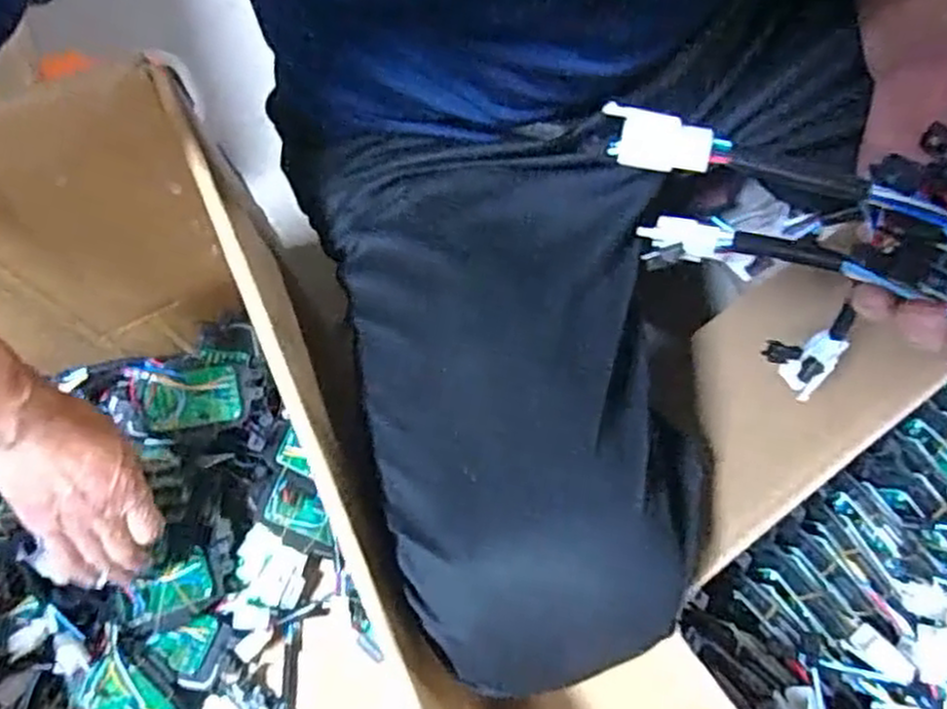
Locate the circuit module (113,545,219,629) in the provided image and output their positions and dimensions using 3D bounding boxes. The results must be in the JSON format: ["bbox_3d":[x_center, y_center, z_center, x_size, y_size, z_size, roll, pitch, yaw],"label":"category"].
[{"bbox_3d":[-0.262,0.206,0.674,0.086,0.020,0.049,-20,81,-20],"label":"circuit module"}]

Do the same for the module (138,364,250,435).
[{"bbox_3d":[-0.246,0.038,0.687,0.090,0.013,0.055,-6,82,-17],"label":"module"}]

